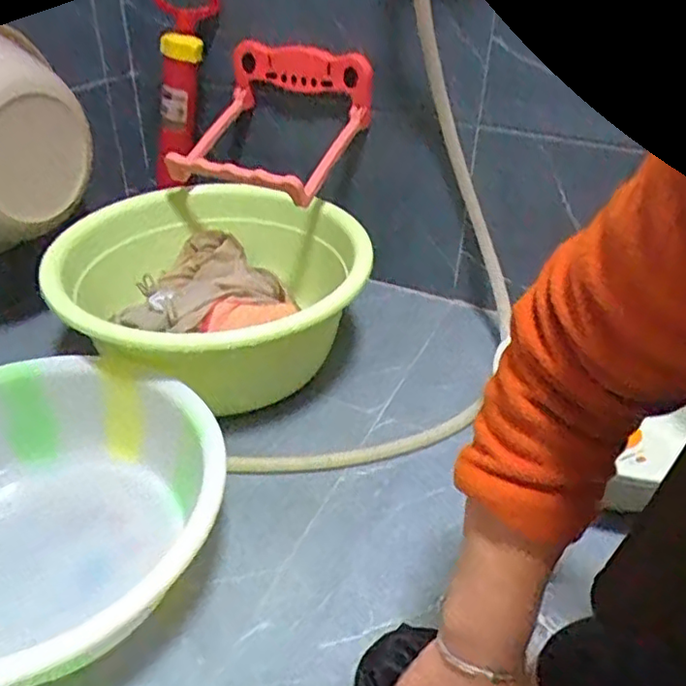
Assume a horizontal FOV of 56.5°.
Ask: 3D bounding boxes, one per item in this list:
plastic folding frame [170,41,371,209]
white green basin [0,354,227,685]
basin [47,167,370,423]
[{"bbox_3d":[-0.102,-0.316,0.906,0.232,0.072,0.251,19,63,20],"label":"plastic folding frame"},{"bbox_3d":[-0.277,0.166,0.588,0.329,0.125,0.341,0,36,0],"label":"white green basin"},{"bbox_3d":[-0.171,-0.066,0.858,0.376,0.184,0.402,0,36,0],"label":"basin"}]

